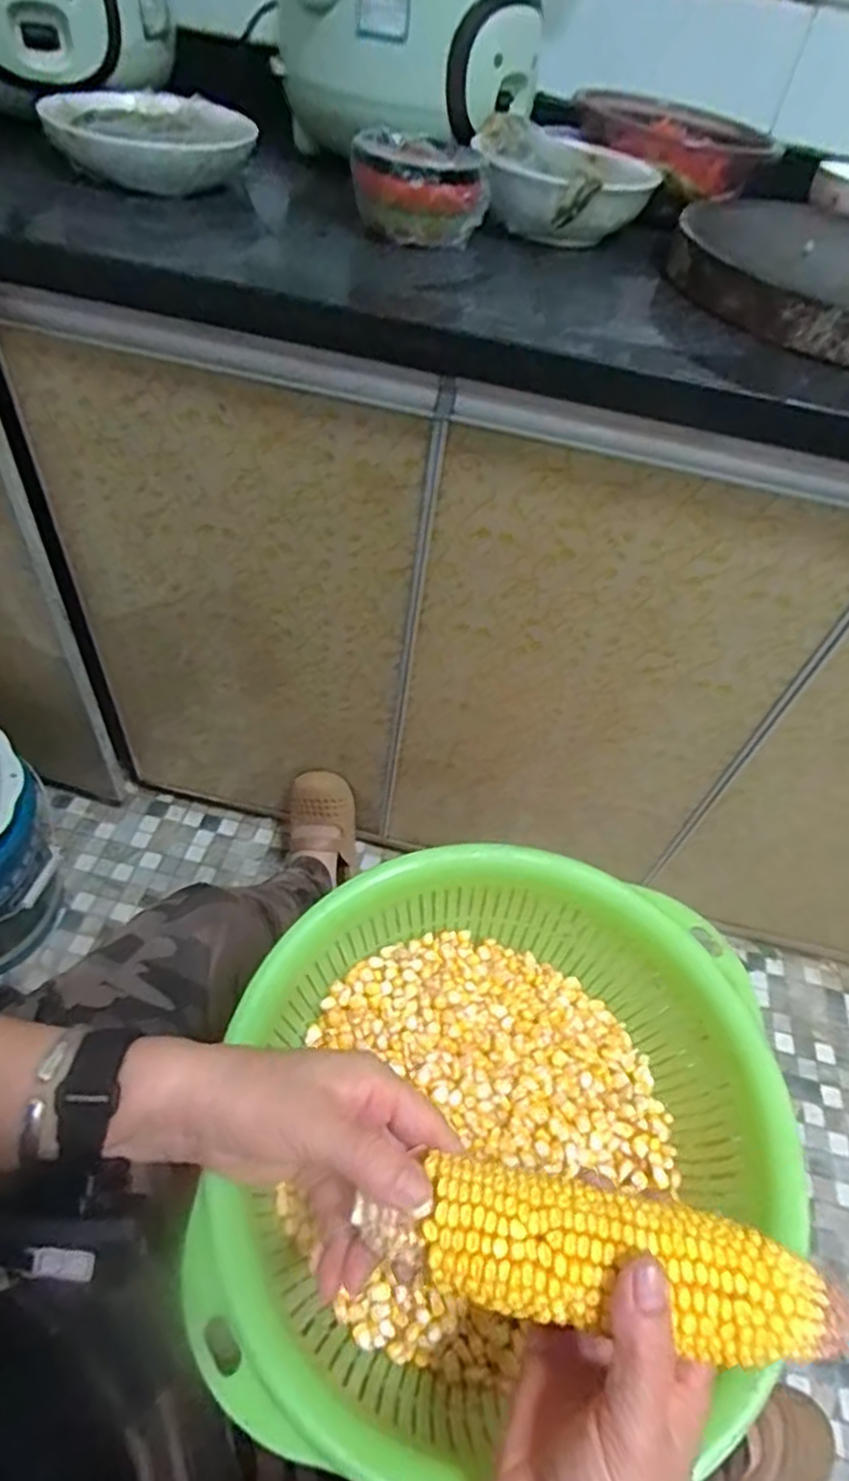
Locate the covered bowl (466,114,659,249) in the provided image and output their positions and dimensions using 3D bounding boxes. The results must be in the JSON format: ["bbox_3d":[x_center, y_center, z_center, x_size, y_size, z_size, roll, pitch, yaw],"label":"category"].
[{"bbox_3d":[0.125,-0.506,0.641,0.159,0.066,0.147,10,51,0],"label":"covered bowl"}]

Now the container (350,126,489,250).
[{"bbox_3d":[-0.004,-0.475,0.606,0.113,0.061,0.108,2,51,-6],"label":"container"}]

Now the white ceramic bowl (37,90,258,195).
[{"bbox_3d":[-0.258,-0.569,0.661,0.173,0.052,0.172,-10,51,-16],"label":"white ceramic bowl"}]

